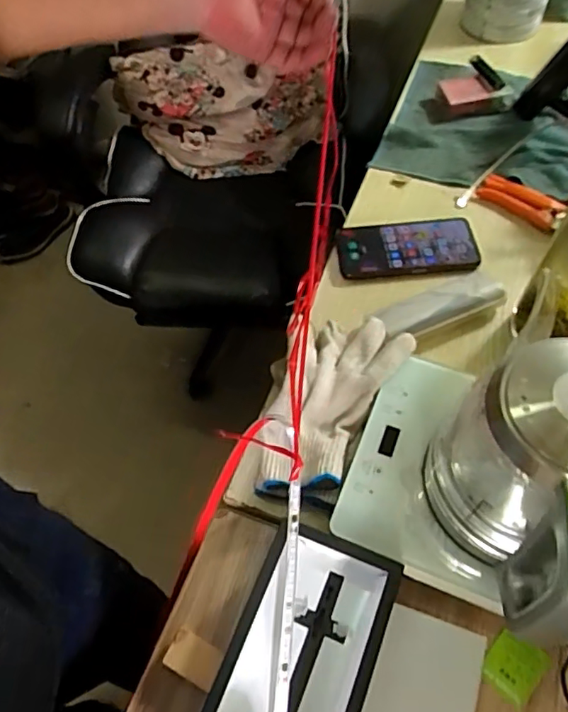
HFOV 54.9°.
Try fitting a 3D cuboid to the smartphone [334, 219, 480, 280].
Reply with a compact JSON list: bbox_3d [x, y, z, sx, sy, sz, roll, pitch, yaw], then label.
[{"bbox_3d":[0.146,-0.130,0.652,0.164,0.013,0.080,-3,58,2],"label":"smartphone"}]

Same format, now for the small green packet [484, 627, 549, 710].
[{"bbox_3d":[0.184,0.249,0.438,0.041,0.007,0.046,35,66,22],"label":"small green packet"}]

